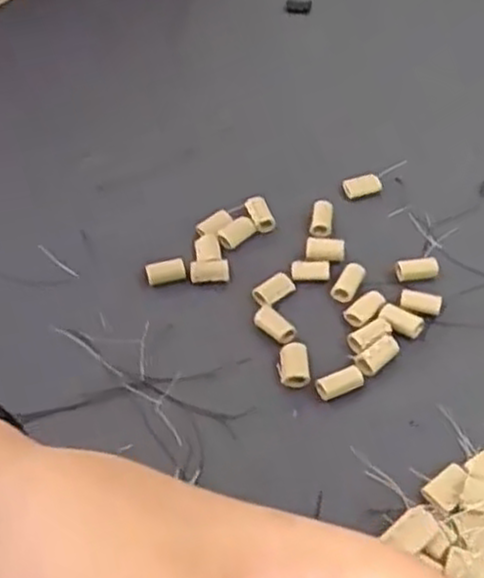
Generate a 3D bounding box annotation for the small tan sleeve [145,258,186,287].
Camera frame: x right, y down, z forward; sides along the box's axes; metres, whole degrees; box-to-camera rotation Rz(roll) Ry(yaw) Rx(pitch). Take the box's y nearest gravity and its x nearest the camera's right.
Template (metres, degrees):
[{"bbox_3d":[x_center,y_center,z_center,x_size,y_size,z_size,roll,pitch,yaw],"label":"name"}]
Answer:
[{"bbox_3d":[-0.041,-0.009,0.419,0.021,0.010,0.007,-10,46,-4],"label":"small tan sleeve"}]

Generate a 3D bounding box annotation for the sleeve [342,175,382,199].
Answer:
[{"bbox_3d":[0.072,-0.061,0.465,0.024,0.008,0.013,-20,48,-12],"label":"sleeve"}]

